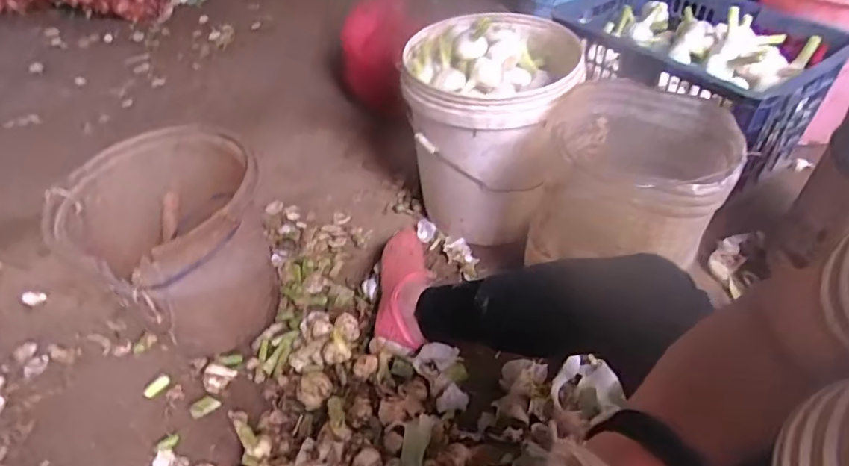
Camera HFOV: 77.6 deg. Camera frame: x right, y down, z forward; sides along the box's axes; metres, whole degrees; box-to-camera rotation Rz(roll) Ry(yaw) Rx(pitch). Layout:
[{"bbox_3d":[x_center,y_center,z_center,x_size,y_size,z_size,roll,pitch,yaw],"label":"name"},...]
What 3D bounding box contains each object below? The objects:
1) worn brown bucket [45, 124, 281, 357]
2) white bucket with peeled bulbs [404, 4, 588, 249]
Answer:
[{"bbox_3d":[-0.381,0.023,0.842,0.257,0.266,0.249,-1,44,1],"label":"worn brown bucket"},{"bbox_3d":[0.108,-0.195,0.985,0.261,0.307,0.293,6,47,13],"label":"white bucket with peeled bulbs"}]

